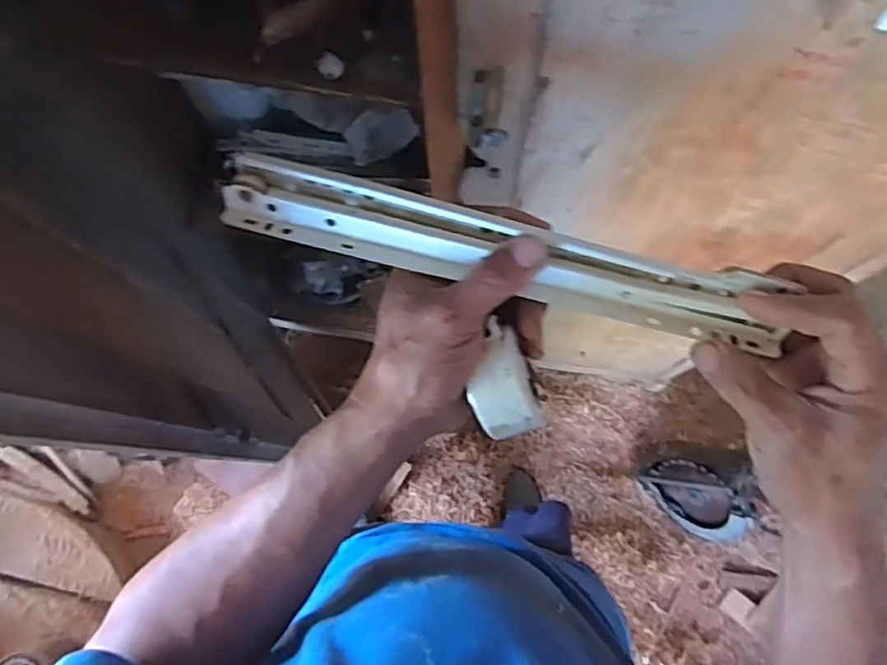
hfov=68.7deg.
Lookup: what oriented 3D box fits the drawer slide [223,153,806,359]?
[{"bbox_3d":[0.029,-0.041,0.338,0.285,0.027,0.037,14,79,1],"label":"drawer slide"}]

